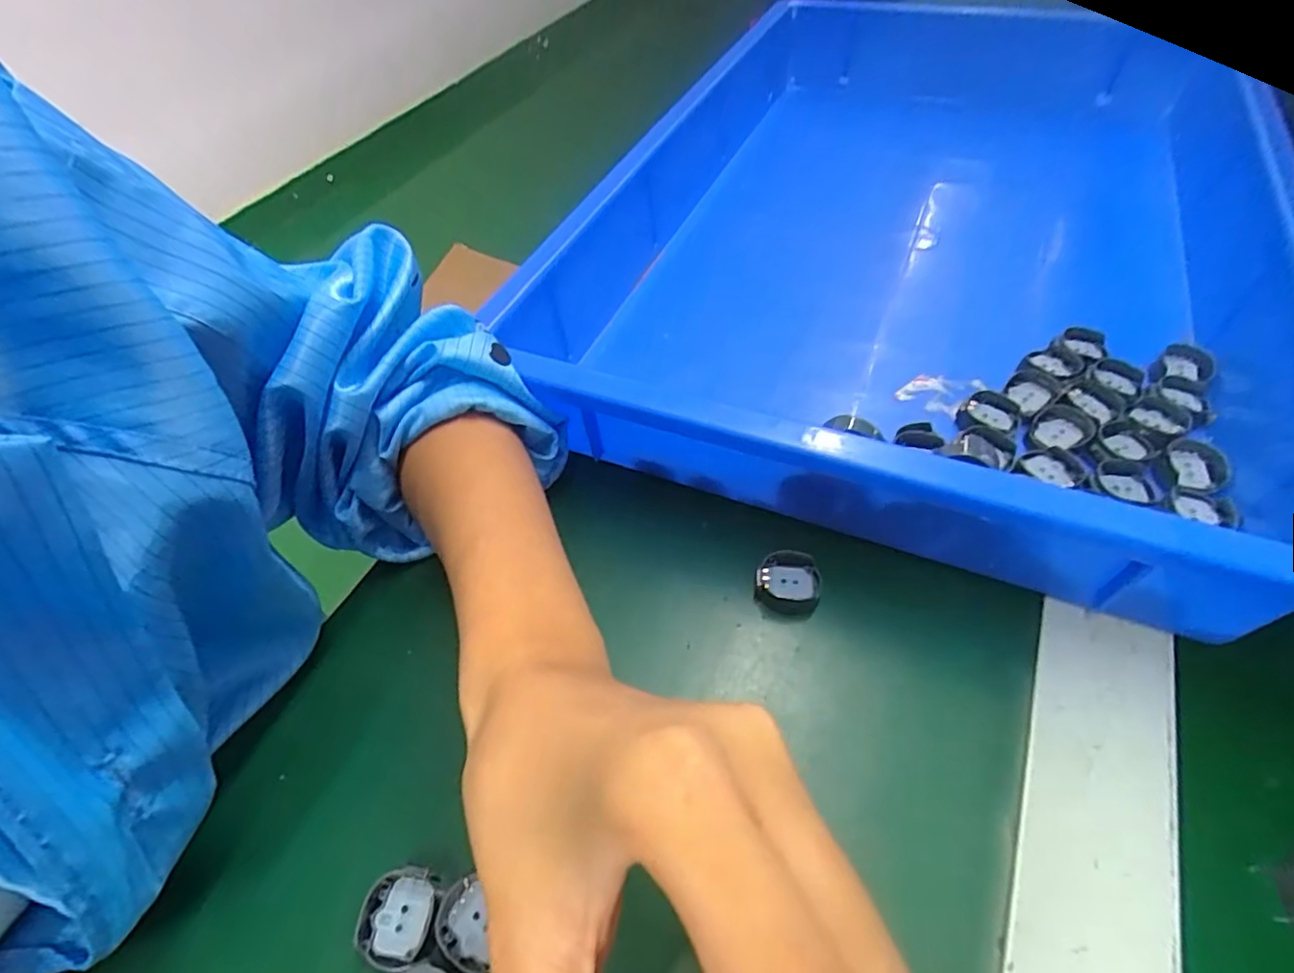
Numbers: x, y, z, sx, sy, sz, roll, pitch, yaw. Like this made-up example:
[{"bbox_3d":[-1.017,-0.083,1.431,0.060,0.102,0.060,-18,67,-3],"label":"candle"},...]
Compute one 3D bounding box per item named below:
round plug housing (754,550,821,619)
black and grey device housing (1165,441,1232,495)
[{"bbox_3d":[0.063,0.044,0.277,0.028,0.010,0.029,-2,51,3],"label":"round plug housing"},{"bbox_3d":[0.258,-0.009,0.288,0.024,0.007,0.025,-3,56,4],"label":"black and grey device housing"}]

